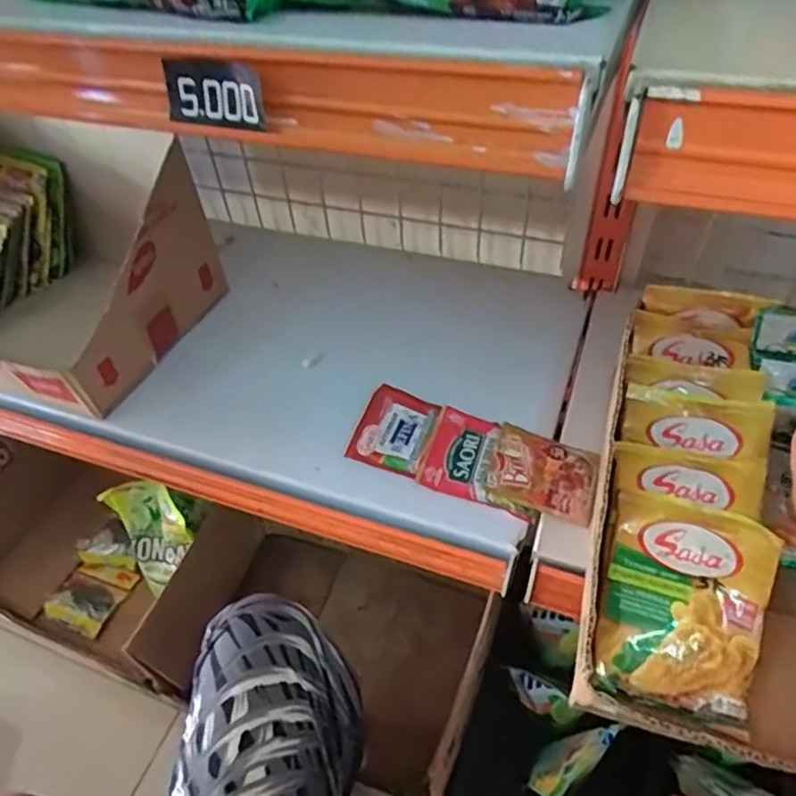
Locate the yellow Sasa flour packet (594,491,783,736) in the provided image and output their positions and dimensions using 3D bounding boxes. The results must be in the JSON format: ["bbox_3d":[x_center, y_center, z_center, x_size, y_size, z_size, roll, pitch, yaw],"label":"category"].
[{"bbox_3d":[0.183,0.129,0.396,0.095,0.014,0.127,12,68,13],"label":"yellow Sasa flour packet"}]

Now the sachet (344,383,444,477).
[{"bbox_3d":[-0.003,0.028,0.540,0.063,0.009,0.081,13,51,16],"label":"sachet"}]

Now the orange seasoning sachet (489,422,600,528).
[{"bbox_3d":[0.119,0.059,0.506,0.083,0.016,0.073,12,51,15],"label":"orange seasoning sachet"}]

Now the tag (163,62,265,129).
[{"bbox_3d":[-0.075,-0.126,0.260,0.047,0.025,0.008,13,40,18],"label":"tag"}]

